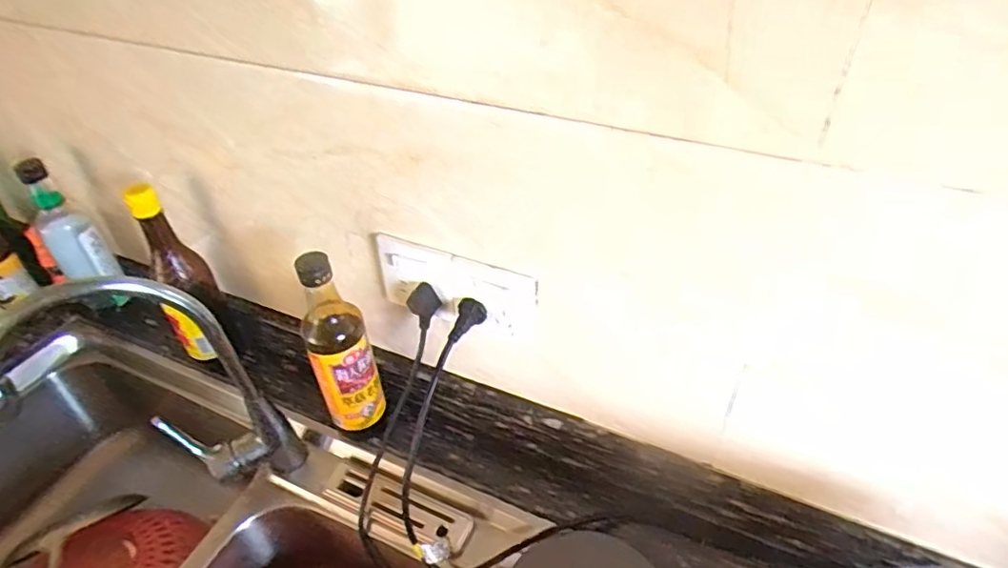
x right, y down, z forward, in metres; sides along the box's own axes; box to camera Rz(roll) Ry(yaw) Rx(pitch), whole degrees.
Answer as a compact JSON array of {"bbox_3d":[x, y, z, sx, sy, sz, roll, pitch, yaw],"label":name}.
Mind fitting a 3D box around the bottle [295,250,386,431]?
[{"bbox_3d":[-0.177,0.067,0.642,0.066,0.219,0.054,-19,44,-18],"label":"bottle"}]

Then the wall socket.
[{"bbox_3d":[-0.049,0.006,0.599,0.169,0.083,0.016,13,44,18],"label":"wall socket"}]

